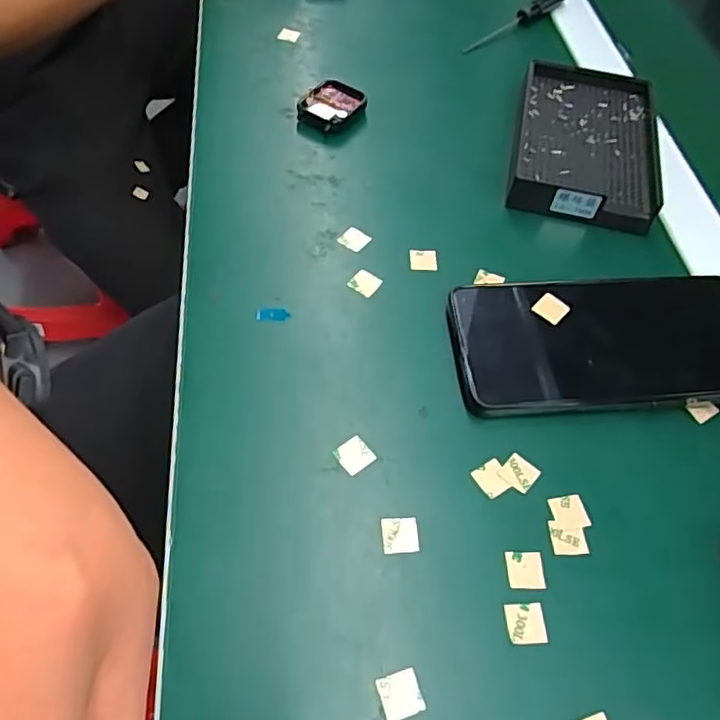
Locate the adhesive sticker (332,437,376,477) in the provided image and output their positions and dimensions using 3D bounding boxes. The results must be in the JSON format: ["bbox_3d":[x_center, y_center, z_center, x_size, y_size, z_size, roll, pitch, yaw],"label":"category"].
[{"bbox_3d":[-0.002,0.045,0.288,0.016,0.004,0.015,-31,72,-25],"label":"adhesive sticker"}]

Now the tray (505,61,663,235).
[{"bbox_3d":[0.155,-0.149,0.418,0.092,0.022,0.140,13,56,5],"label":"tray"}]

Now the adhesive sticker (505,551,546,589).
[{"bbox_3d":[0.071,0.090,0.263,0.016,0.004,0.016,1,58,-5],"label":"adhesive sticker"}]

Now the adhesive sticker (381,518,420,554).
[{"bbox_3d":[0.018,0.077,0.268,0.016,0.004,0.016,-2,60,-3],"label":"adhesive sticker"}]

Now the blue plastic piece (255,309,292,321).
[{"bbox_3d":[-0.047,-0.025,0.329,0.018,0.004,0.007,0,56,-4],"label":"blue plastic piece"}]

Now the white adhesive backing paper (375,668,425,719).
[{"bbox_3d":[0.016,0.127,0.232,0.015,0.004,0.015,-13,58,-12],"label":"white adhesive backing paper"}]

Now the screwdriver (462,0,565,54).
[{"bbox_3d":[0.131,-0.286,0.513,0.127,0.014,0.010,-38,66,-25],"label":"screwdriver"}]

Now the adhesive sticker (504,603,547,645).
[{"bbox_3d":[0.068,0.108,0.251,0.016,0.004,0.016,0,58,-4],"label":"adhesive sticker"}]

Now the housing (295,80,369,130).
[{"bbox_3d":[-0.022,-0.177,0.429,0.036,0.011,0.044,33,60,17],"label":"housing"}]

